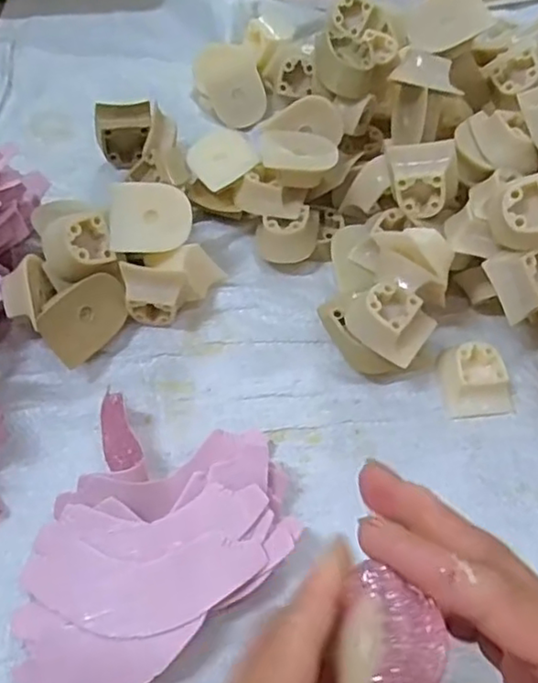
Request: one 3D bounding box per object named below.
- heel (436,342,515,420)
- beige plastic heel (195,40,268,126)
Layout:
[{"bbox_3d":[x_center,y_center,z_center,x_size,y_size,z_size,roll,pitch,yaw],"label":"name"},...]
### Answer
[{"bbox_3d":[0.127,0.023,0.394,0.040,0.018,0.043,-5,58,-5],"label":"heel"},{"bbox_3d":[-0.031,-0.202,0.512,0.048,0.036,0.063,-17,60,-12],"label":"beige plastic heel"}]

